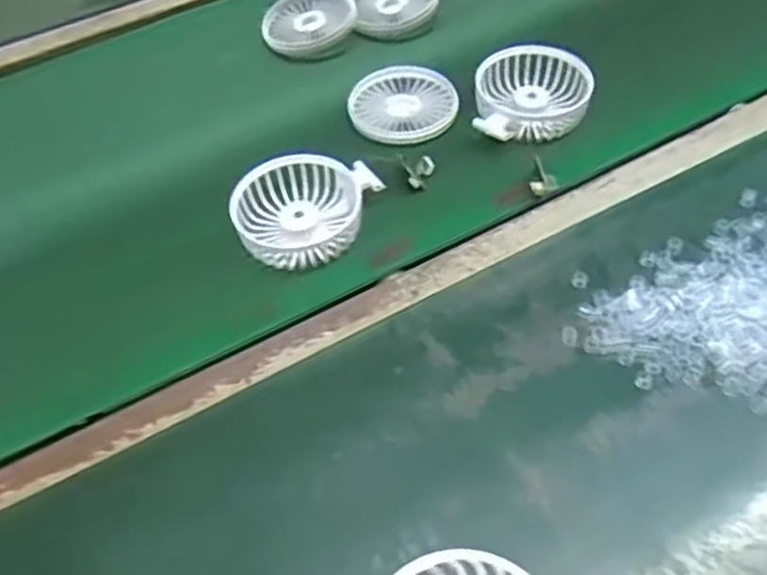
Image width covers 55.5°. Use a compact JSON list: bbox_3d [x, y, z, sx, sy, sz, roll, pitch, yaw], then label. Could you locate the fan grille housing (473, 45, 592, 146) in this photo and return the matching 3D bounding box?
[{"bbox_3d":[0.118,-0.153,0.579,0.089,0.026,0.095,-4,53,3],"label":"fan grille housing"}]

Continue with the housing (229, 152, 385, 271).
[{"bbox_3d":[-0.060,-0.055,0.514,0.091,0.026,0.090,-3,53,4],"label":"housing"}]

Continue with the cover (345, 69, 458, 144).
[{"bbox_3d":[0.015,-0.147,0.587,0.086,0.010,0.082,-3,53,4],"label":"cover"}]

